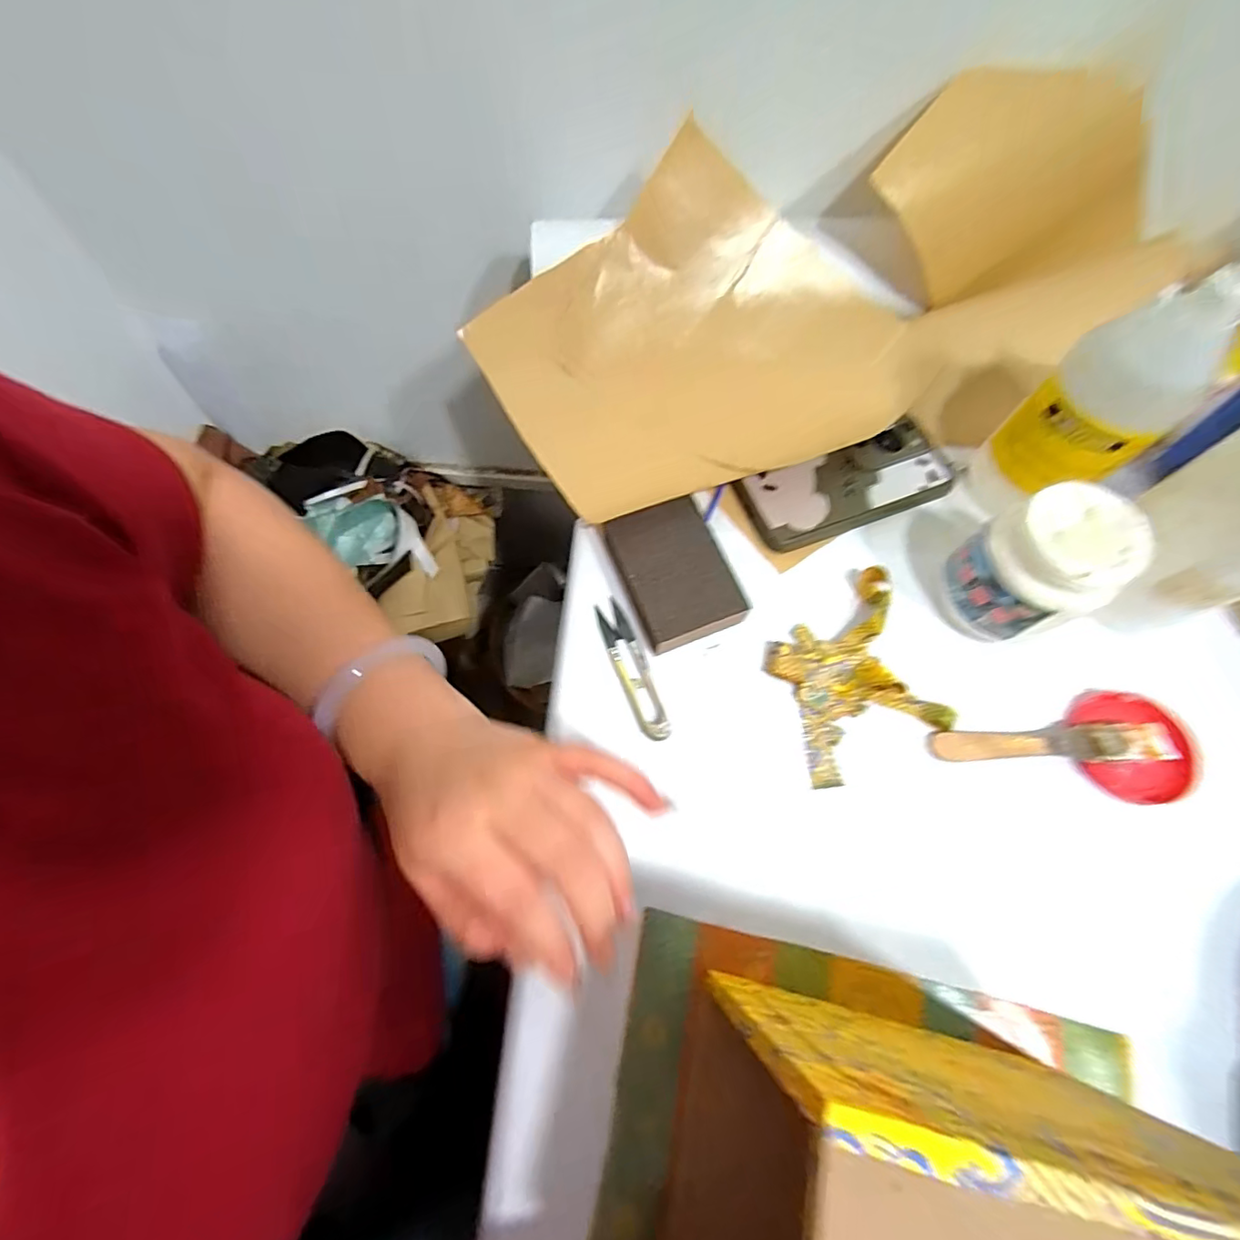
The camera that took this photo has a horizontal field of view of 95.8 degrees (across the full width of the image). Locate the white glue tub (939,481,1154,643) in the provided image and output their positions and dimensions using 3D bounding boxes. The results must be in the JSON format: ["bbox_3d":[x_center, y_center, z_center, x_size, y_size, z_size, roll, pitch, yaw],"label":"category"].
[{"bbox_3d":[0.263,-0.030,0.359,0.072,0.098,0.069,1,67,-2],"label":"white glue tub"}]

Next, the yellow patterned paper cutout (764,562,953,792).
[{"bbox_3d":[0.154,0.035,0.374,0.099,0.019,0.122,-15,68,-8],"label":"yellow patterned paper cutout"}]

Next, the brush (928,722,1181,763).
[{"bbox_3d":[0.272,0.079,0.356,0.141,0.024,0.023,0,67,-2],"label":"brush"}]

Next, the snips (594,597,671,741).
[{"bbox_3d":[0.008,0.032,0.373,0.022,0.010,0.099,-18,69,-9],"label":"snips"}]

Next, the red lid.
[{"bbox_3d":[0.328,0.081,0.359,0.071,0.020,0.074,1,67,-2],"label":"red lid"}]

